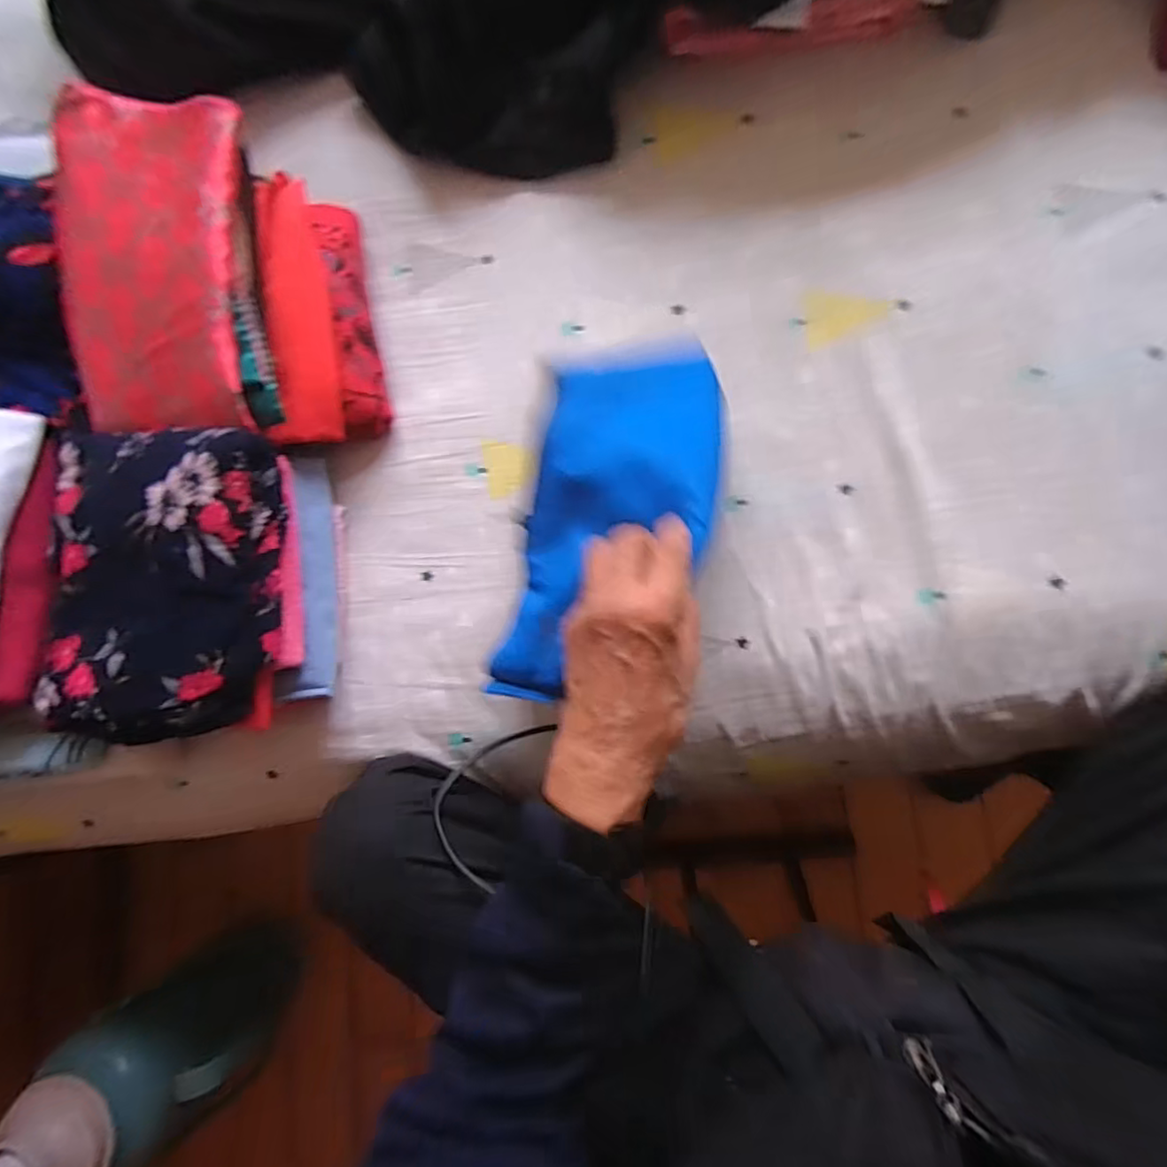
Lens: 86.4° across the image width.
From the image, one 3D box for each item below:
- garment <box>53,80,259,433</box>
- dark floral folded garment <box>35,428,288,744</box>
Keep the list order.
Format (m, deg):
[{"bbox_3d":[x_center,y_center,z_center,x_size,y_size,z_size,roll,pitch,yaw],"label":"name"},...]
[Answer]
[{"bbox_3d":[-0.343,-0.252,0.491,0.154,0.036,0.282,-2,84,5],"label":"garment"},{"bbox_3d":[-0.324,-0.002,0.472,0.170,0.041,0.229,0,84,6],"label":"dark floral folded garment"}]

